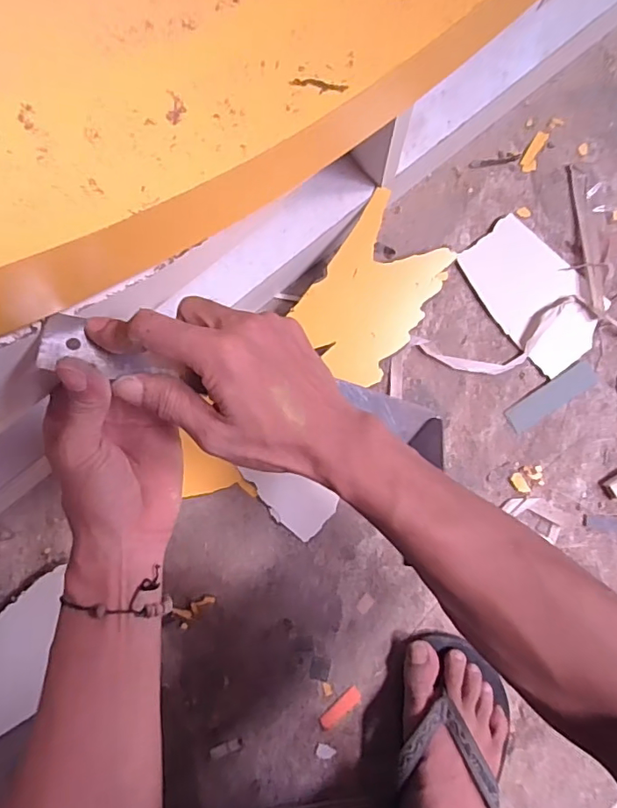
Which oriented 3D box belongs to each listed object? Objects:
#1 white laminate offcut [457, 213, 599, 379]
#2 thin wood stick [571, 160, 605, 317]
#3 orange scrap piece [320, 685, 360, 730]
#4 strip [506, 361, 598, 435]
[{"bbox_3d":[0.252,-0.122,0.575,0.098,0.010,0.167,-40,86,-1],"label":"white laminate offcut"},{"bbox_3d":[0.311,-0.185,0.576,0.016,0.005,0.165,-6,86,1],"label":"thin wood stick"},{"bbox_3d":[0.034,0.324,0.550,0.052,0.004,0.017,-43,86,-2],"label":"orange scrap piece"},{"bbox_3d":[0.267,-0.008,0.568,0.105,0.004,0.029,-34,85,-1],"label":"strip"}]

